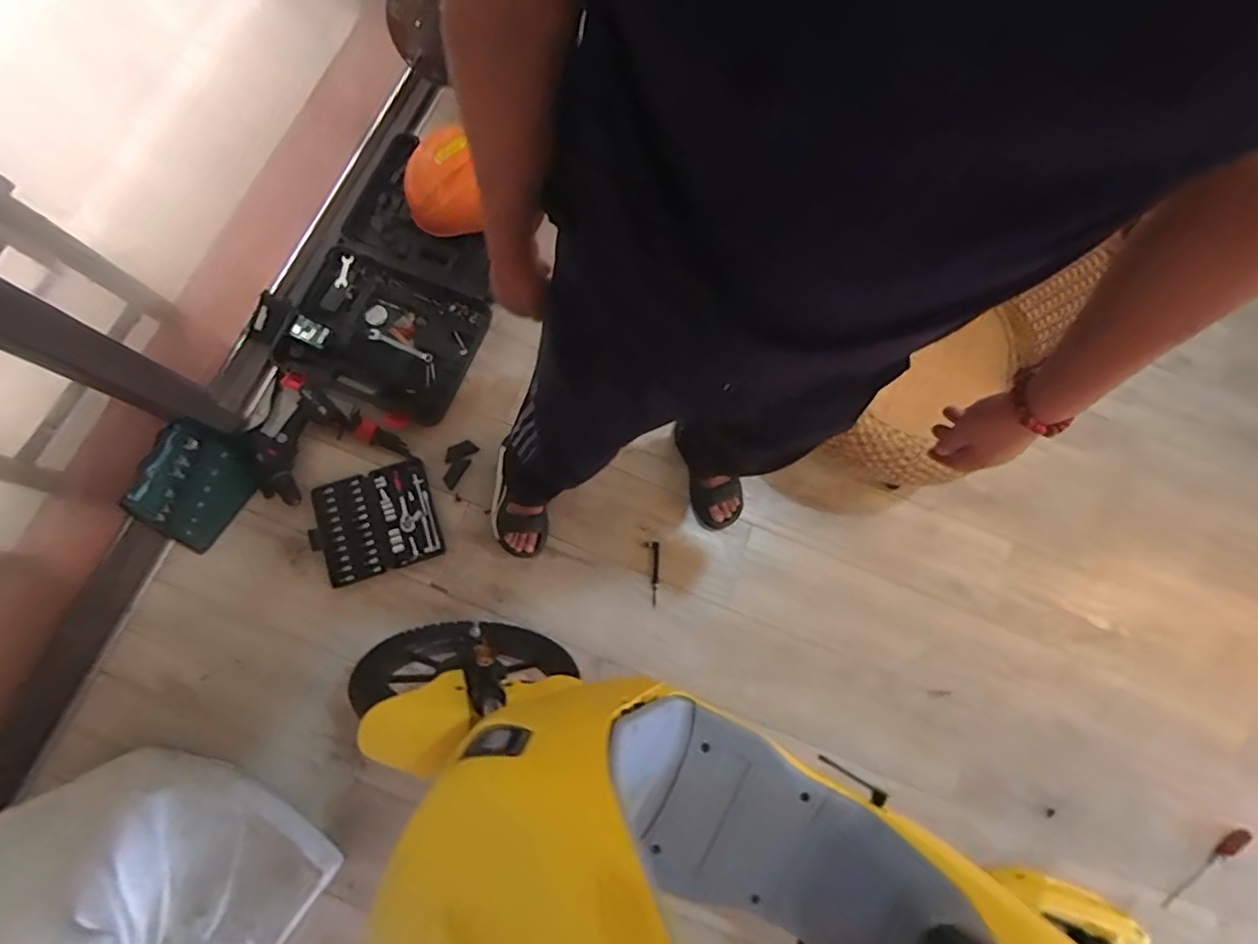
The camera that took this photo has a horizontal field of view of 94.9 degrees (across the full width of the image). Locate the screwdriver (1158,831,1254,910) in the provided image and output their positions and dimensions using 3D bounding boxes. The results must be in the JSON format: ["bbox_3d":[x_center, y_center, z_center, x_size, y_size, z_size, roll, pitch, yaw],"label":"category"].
[{"bbox_3d":[1.215,0.829,1.213,0.251,0.020,0.031,-30,83,-11],"label":"screwdriver"}]

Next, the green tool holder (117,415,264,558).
[{"bbox_3d":[-0.945,0.025,1.253,0.203,0.031,0.232,39,70,-27],"label":"green tool holder"}]

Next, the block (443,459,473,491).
[{"bbox_3d":[-0.401,0.001,1.339,0.034,0.011,0.079,32,77,1],"label":"block"}]

